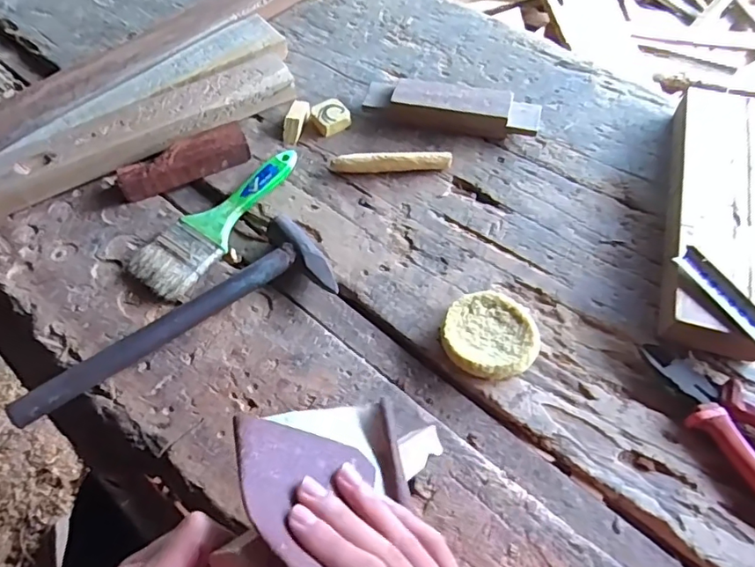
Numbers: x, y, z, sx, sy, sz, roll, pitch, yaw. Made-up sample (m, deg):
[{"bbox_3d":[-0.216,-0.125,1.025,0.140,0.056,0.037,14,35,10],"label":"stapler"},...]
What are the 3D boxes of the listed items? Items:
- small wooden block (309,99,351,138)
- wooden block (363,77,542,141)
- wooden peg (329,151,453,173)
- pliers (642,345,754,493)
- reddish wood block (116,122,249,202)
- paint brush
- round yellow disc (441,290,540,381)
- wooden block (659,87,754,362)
[{"bbox_3d":[-0.051,-0.183,0.591,0.038,0.016,0.039,-31,62,-17],"label":"small wooden block"},{"bbox_3d":[0.081,-0.191,0.578,0.184,0.031,0.049,12,58,8],"label":"wooden block"},{"bbox_3d":[0.014,-0.124,0.549,0.122,0.019,0.016,-3,57,0],"label":"wooden peg"},{"bbox_3d":[0.277,0.114,0.389,0.061,0.020,0.182,-29,61,-16],"label":"pliers"},{"bbox_3d":[-0.198,-0.124,0.549,0.130,0.029,0.034,-22,60,-13],"label":"reddish wood block"},{"bbox_3d":[-0.149,-0.067,0.517,0.061,0.016,0.195,29,63,18],"label":"paint brush"},{"bbox_3d":[0.092,0.043,0.442,0.076,0.020,0.074,-1,57,1],"label":"round yellow disc"},{"bbox_3d":[0.312,-0.067,0.493,0.082,0.042,0.290,15,59,10],"label":"wooden block"}]

